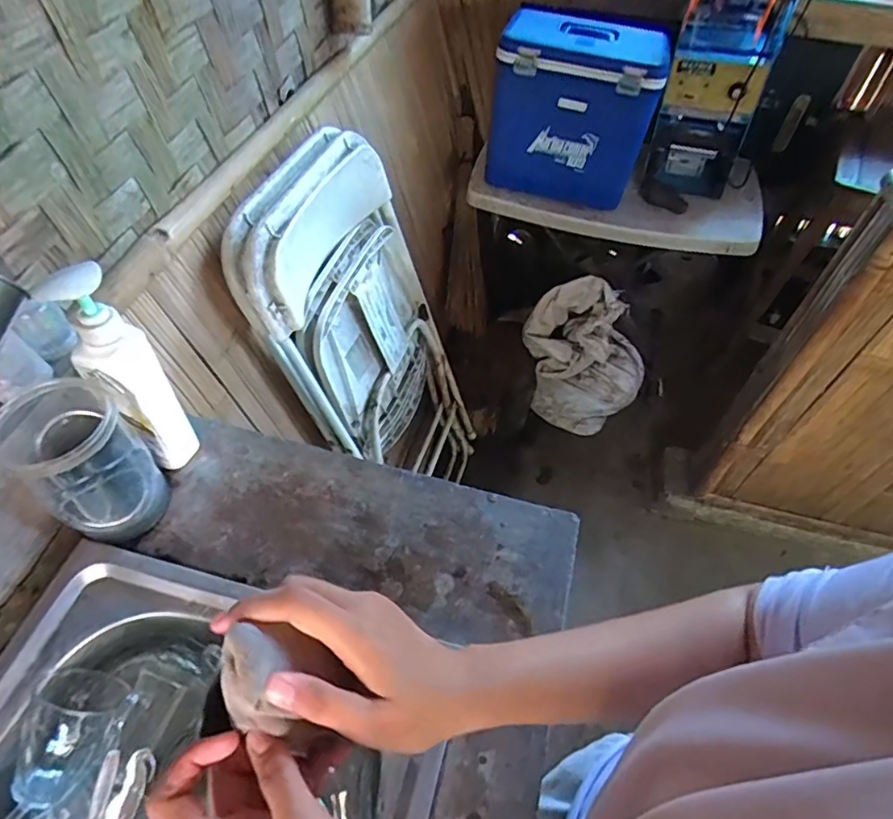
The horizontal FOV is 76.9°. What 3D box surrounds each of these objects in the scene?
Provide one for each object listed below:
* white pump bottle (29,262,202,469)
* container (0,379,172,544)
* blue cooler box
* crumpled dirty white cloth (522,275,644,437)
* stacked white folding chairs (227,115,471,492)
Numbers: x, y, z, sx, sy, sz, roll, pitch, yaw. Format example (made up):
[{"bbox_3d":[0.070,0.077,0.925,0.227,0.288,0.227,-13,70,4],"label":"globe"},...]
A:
[{"bbox_3d":[-0.304,-0.024,0.543,0.063,0.247,0.043,-32,60,-25],"label":"white pump bottle"},{"bbox_3d":[-0.343,0.053,0.543,0.104,0.146,0.102,28,56,18],"label":"container"},{"bbox_3d":[0.301,-0.708,1.335,0.358,0.328,0.221,18,53,11],"label":"blue cooler box"},{"bbox_3d":[0.407,-0.166,1.652,0.340,0.466,0.117,-8,35,7],"label":"crumpled dirty white cloth"},{"bbox_3d":[-0.133,-0.082,1.211,0.110,0.902,0.437,4,50,23],"label":"stacked white folding chairs"}]

